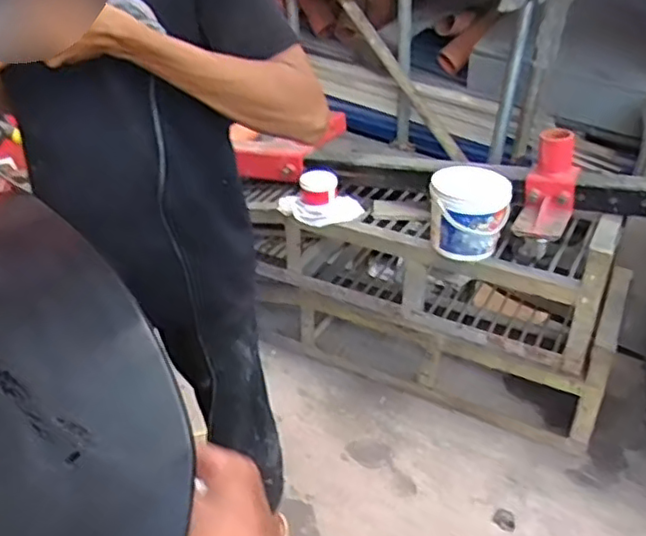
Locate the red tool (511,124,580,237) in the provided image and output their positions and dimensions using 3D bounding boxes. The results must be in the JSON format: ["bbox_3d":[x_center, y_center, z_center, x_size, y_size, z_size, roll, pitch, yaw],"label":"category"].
[{"bbox_3d":[0.590,-0.207,1.664,0.123,0.114,0.281,12,68,16],"label":"red tool"}]

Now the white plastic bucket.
[{"bbox_3d":[0.382,-0.136,1.690,0.199,0.220,0.171,10,35,15],"label":"white plastic bucket"}]

